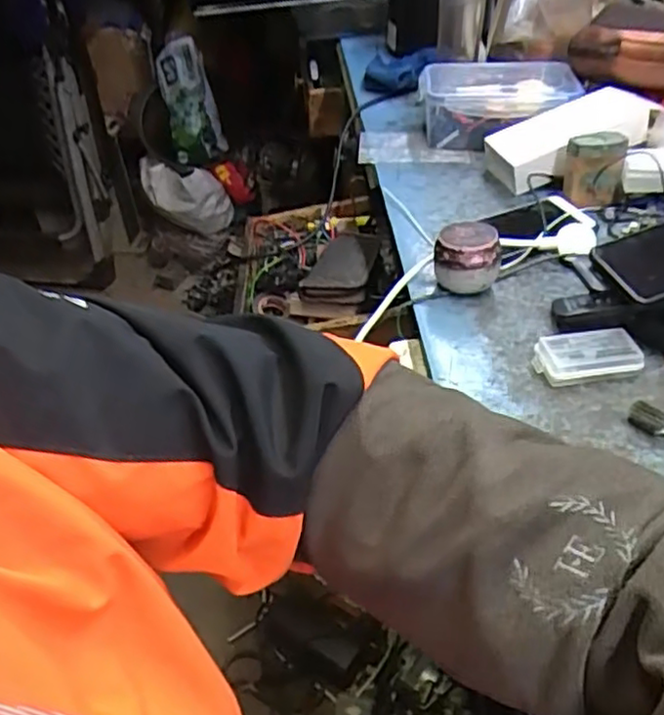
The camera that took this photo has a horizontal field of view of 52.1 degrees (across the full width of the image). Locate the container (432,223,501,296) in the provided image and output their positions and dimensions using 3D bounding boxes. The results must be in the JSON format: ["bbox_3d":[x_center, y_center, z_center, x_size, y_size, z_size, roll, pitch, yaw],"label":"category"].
[{"bbox_3d":[0.133,-0.094,0.671,0.062,0.065,0.052,7,41,10],"label":"container"}]

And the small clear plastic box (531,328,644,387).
[{"bbox_3d":[0.219,-0.002,0.586,0.086,0.014,0.046,-10,63,-3],"label":"small clear plastic box"}]

